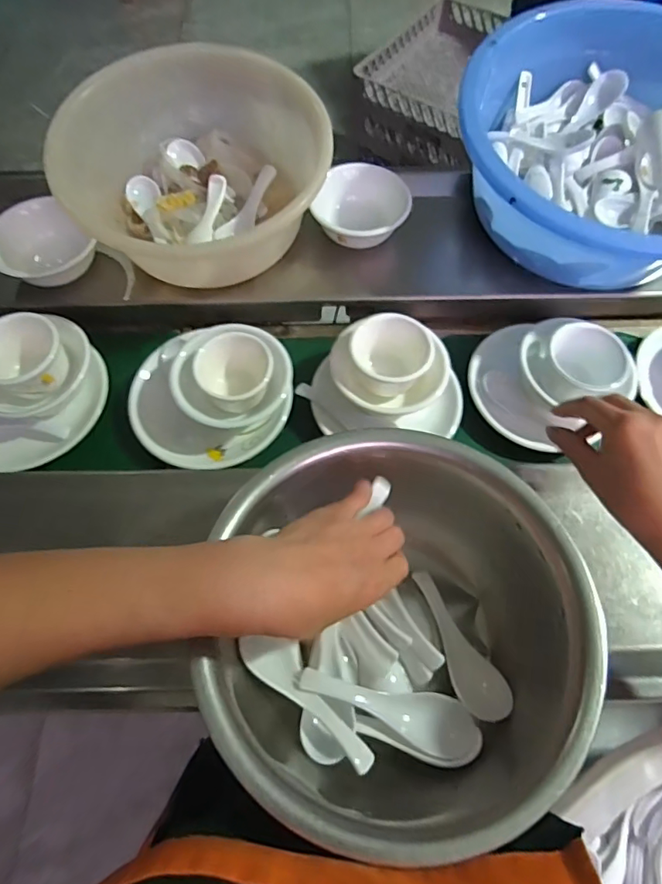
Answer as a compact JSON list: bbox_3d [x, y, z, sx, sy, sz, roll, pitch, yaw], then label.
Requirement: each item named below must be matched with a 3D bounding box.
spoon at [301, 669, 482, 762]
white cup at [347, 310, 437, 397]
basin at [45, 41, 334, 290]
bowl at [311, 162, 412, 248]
[{"bbox_3d":[0.038,0.182,0.341,0.119,0.021,0.034,13,65,5],"label":"spoon"},{"bbox_3d":[0.059,-0.087,0.503,0.079,0.049,0.075,10,65,4],"label":"white cup"},{"bbox_3d":[-0.134,-0.288,0.534,0.262,0.112,0.218,6,65,2],"label":"basin"},{"bbox_3d":[0.033,-0.261,0.563,0.099,0.049,0.099,0,65,-1],"label":"bowl"}]

